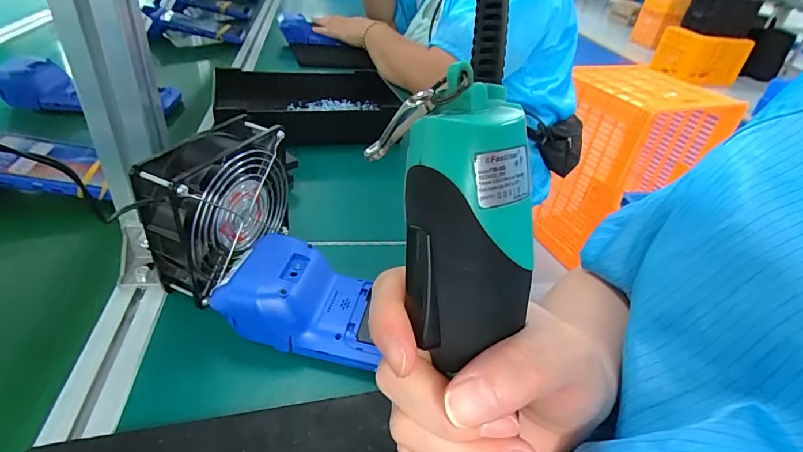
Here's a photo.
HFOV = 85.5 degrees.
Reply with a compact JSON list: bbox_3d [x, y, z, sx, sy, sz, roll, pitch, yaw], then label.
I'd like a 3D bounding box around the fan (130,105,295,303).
[{"bbox_3d":[-0.147,-0.009,0.361,0.057,0.122,0.126,22,37,18],"label":"fan"}]

